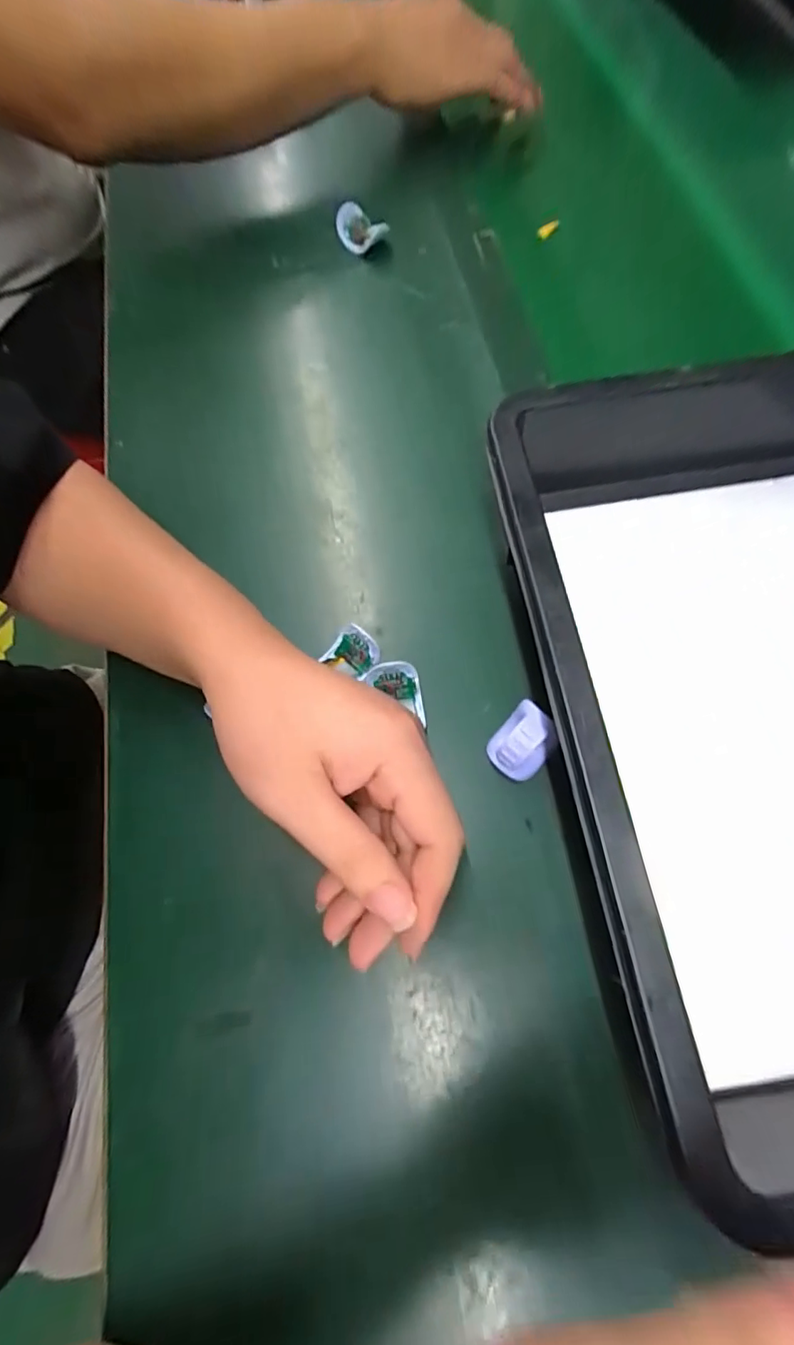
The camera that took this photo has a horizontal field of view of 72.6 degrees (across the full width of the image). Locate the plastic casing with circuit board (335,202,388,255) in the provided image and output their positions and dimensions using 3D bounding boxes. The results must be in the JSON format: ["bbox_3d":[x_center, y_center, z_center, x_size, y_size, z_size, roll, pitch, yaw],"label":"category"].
[{"bbox_3d":[-0.030,-0.376,0.459,0.027,0.029,0.038,-43,72,-14],"label":"plastic casing with circuit board"}]

